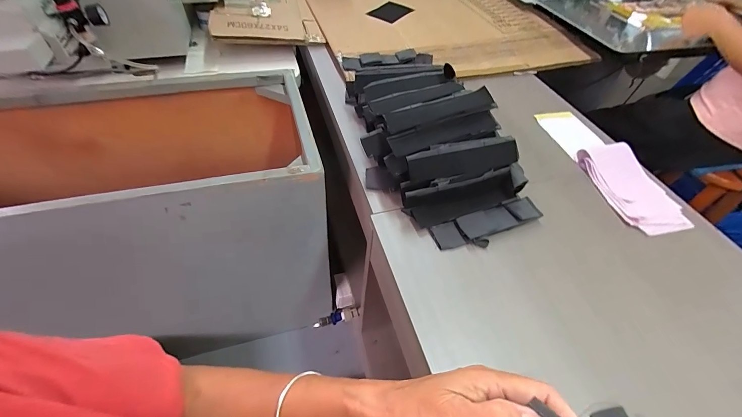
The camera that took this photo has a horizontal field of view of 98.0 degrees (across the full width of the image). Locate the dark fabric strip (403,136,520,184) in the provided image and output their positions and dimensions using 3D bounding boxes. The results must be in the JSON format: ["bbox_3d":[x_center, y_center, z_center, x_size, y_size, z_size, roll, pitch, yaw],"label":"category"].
[{"bbox_3d":[0.152,-0.080,0.531,0.181,0.057,0.017,-8,7,-5],"label":"dark fabric strip"}]

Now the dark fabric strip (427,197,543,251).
[{"bbox_3d":[0.194,0.025,0.537,0.191,0.025,0.045,-13,53,-16],"label":"dark fabric strip"}]

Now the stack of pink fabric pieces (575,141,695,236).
[{"bbox_3d":[0.504,-0.044,0.624,0.121,0.029,0.206,-7,51,-11],"label":"stack of pink fabric pieces"}]

